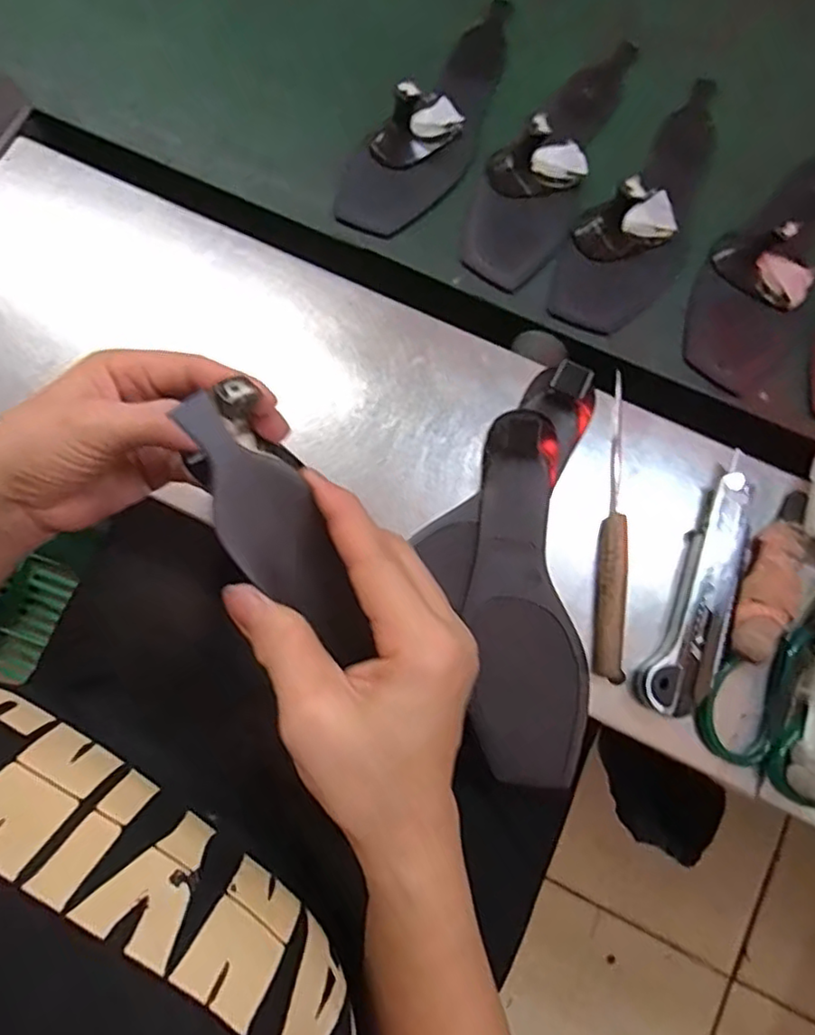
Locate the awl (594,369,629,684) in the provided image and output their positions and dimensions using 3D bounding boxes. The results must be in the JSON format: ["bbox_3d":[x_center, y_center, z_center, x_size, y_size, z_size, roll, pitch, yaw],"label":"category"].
[{"bbox_3d":[0.128,0.002,0.403,0.019,0.016,0.194,3,78,2],"label":"awl"}]

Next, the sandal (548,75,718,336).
[{"bbox_3d":[0.180,-0.242,0.462,0.080,0.045,0.234,25,79,7],"label":"sandal"}]

